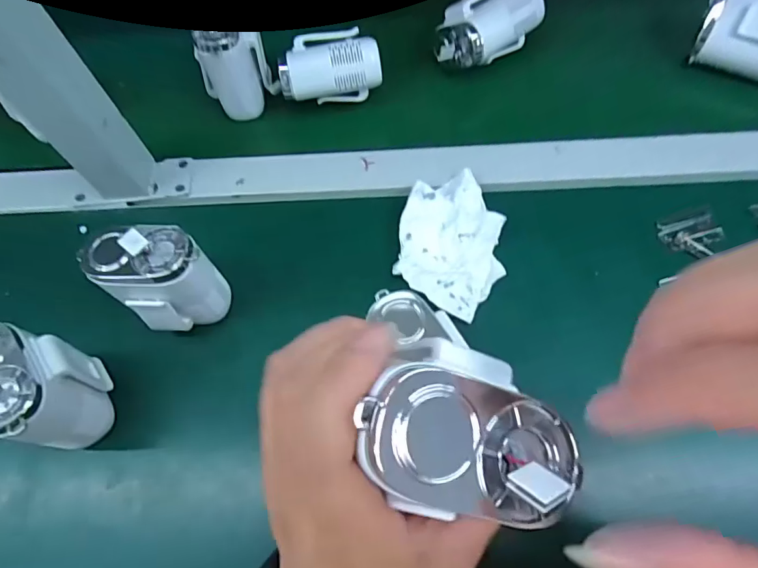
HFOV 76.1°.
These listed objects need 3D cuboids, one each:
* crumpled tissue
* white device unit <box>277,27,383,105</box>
[{"bbox_3d":[0.054,-0.033,0.364,0.075,0.021,0.116,6,67,6],"label":"crumpled tissue"},{"bbox_3d":[-0.040,-0.177,0.412,0.082,0.059,0.036,-8,66,-1],"label":"white device unit"}]

